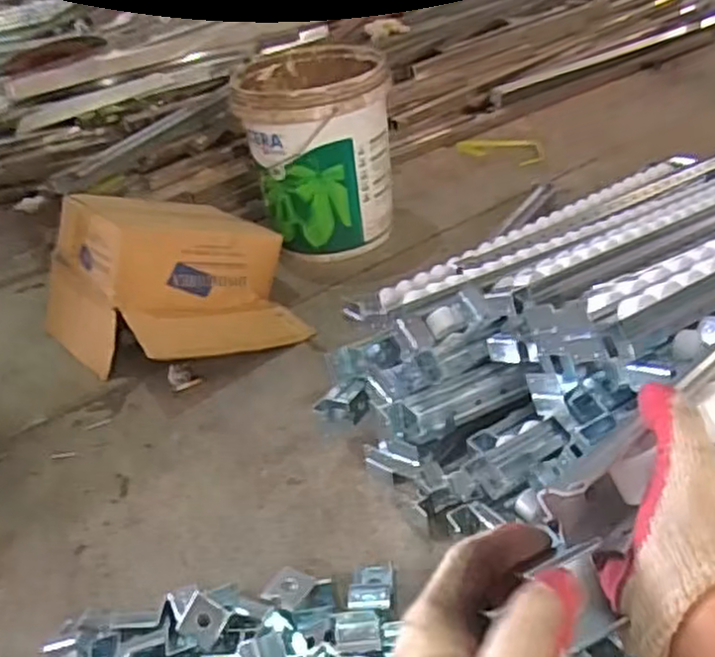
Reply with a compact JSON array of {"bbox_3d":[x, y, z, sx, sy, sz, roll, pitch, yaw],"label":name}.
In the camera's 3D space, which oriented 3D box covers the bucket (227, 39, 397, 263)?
[{"bbox_3d":[-0.077,-0.361,1.521,0.287,0.335,0.314,-10,34,-2],"label":"bucket"}]

